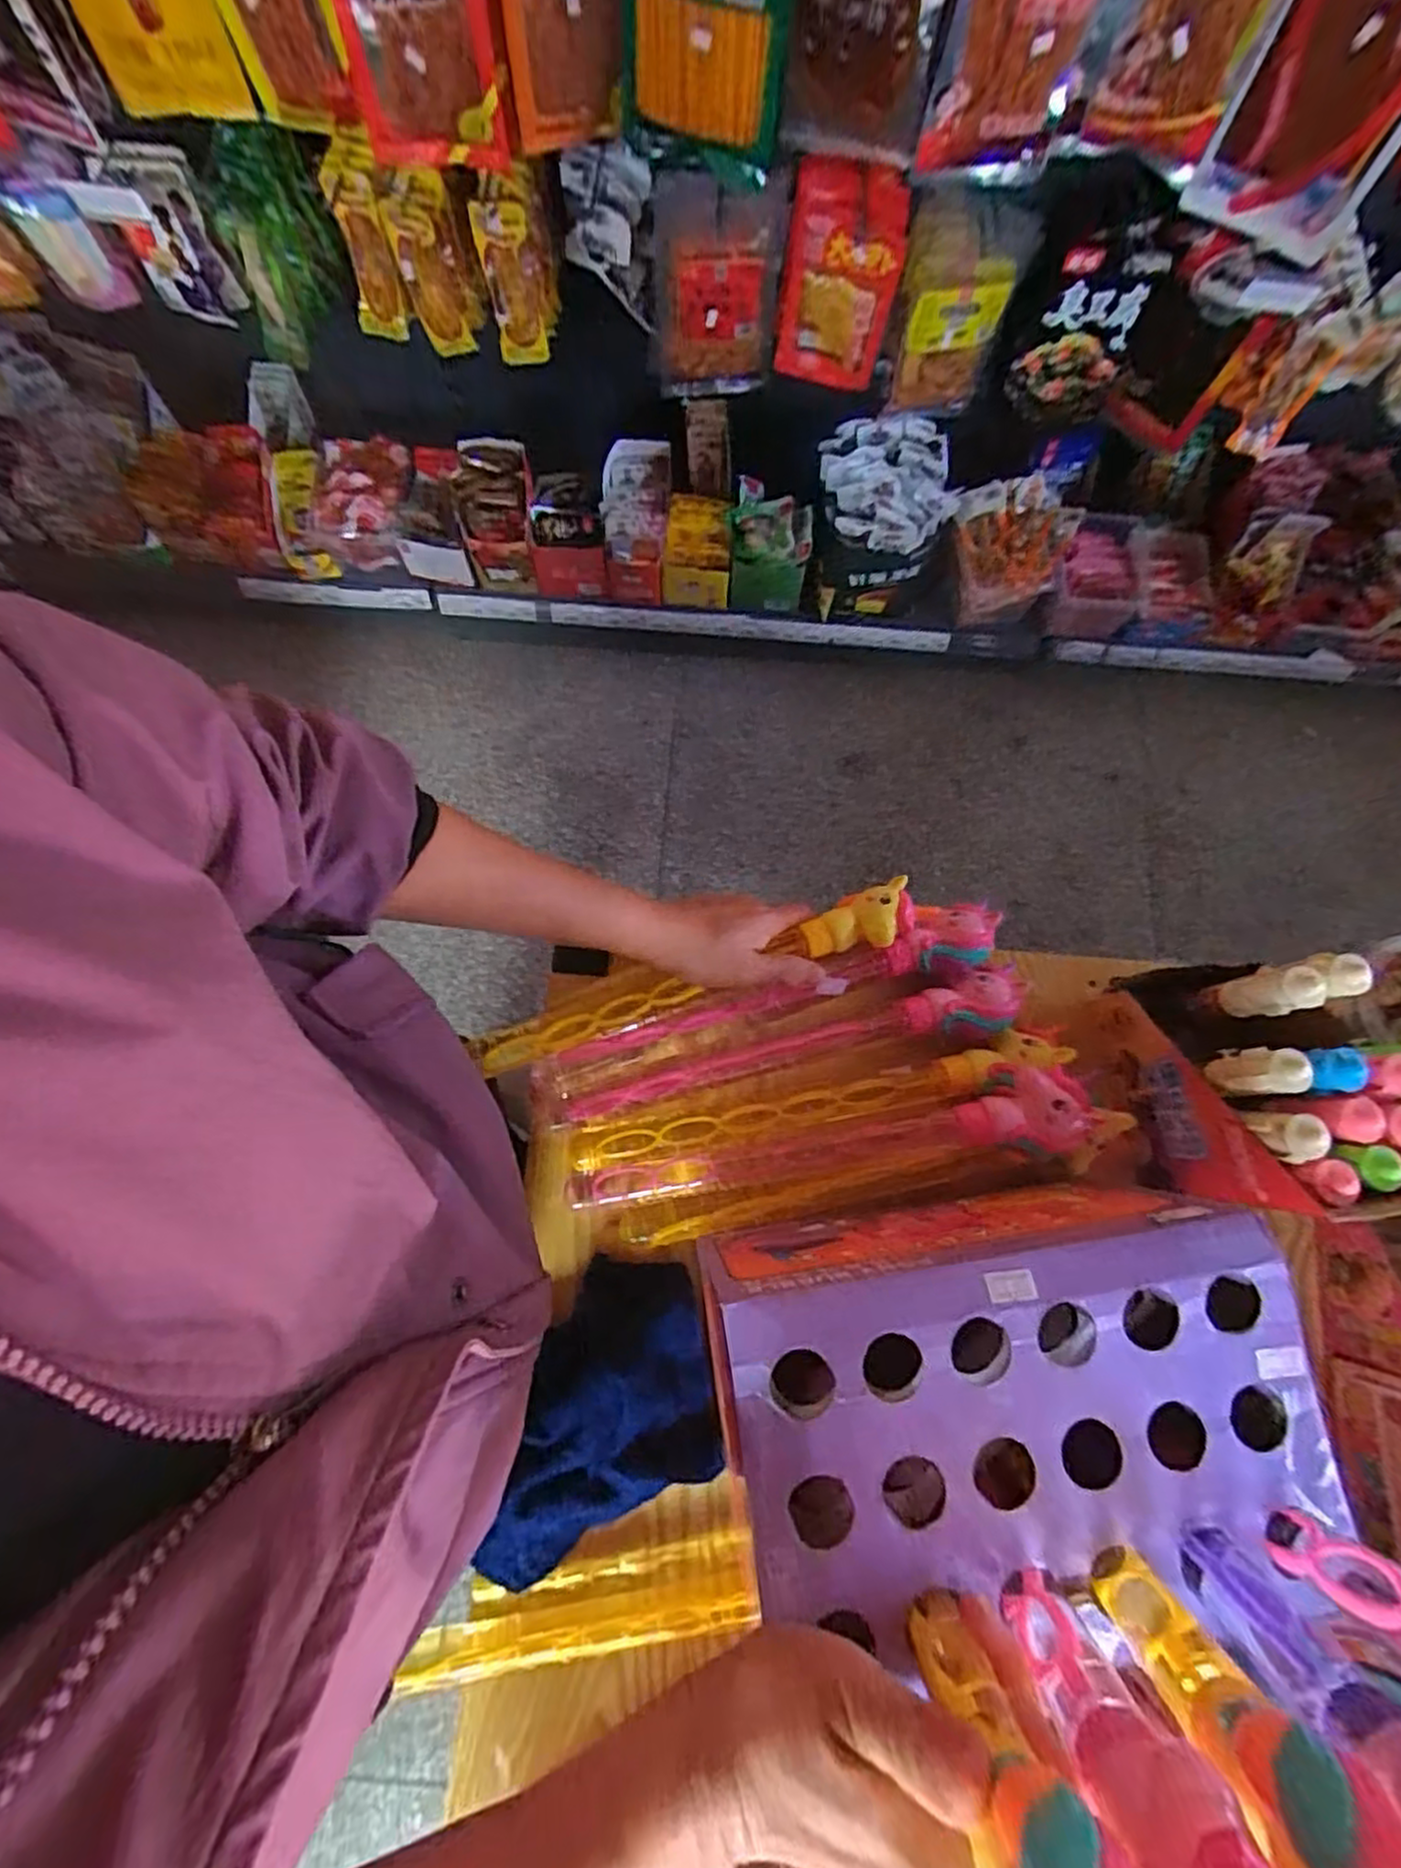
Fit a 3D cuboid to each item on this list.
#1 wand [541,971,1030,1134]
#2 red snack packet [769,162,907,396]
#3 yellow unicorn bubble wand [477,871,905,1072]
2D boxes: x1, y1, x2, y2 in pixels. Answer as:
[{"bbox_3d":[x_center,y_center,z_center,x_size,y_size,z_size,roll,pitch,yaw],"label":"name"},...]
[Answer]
[{"bbox_3d":[0.062,0.085,0.513,0.335,0.029,0.040,-15,76,-5],"label":"wand"},{"bbox_3d":[0.190,-0.897,1.026,0.156,0.271,0.035,11,75,2],"label":"red snack packet"},{"bbox_3d":[-0.003,0.030,0.523,0.319,0.029,0.042,-19,76,-1],"label":"yellow unicorn bubble wand"}]

